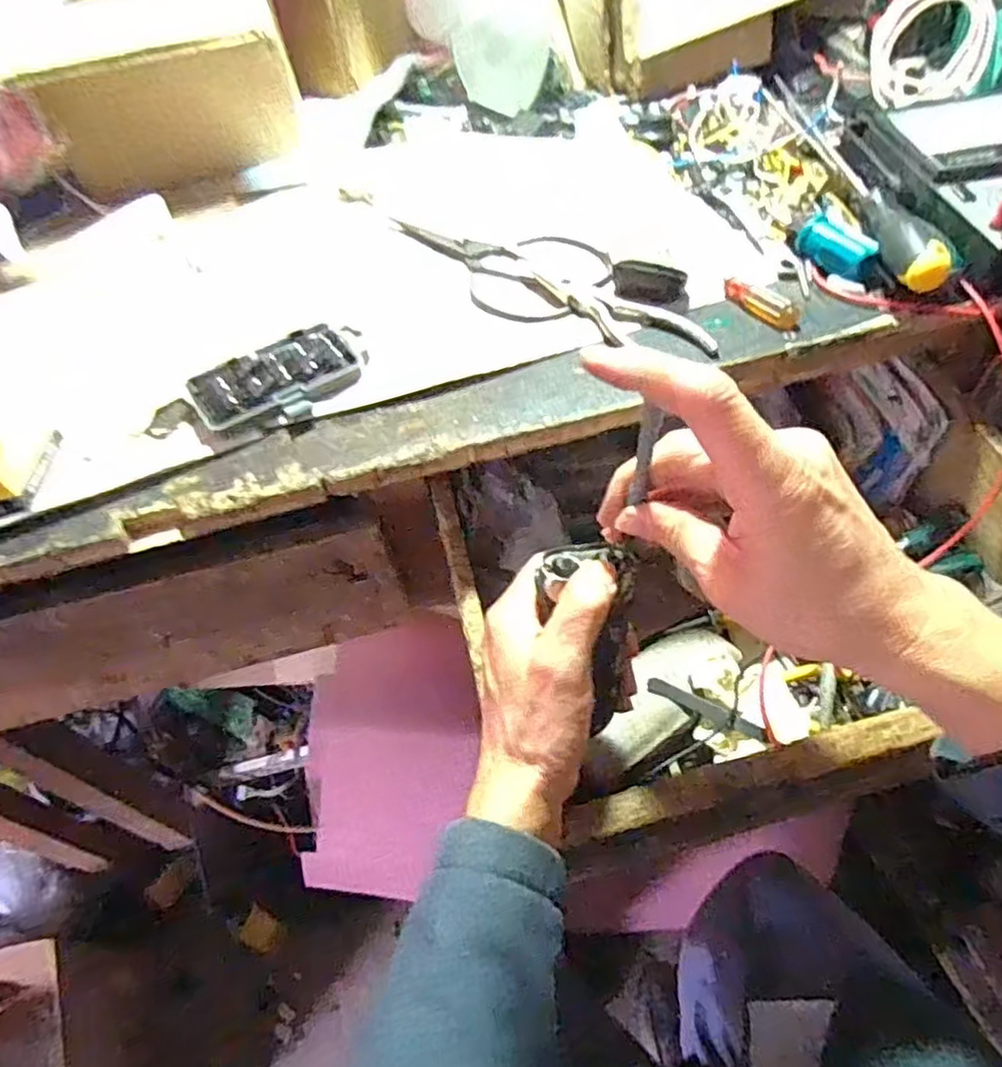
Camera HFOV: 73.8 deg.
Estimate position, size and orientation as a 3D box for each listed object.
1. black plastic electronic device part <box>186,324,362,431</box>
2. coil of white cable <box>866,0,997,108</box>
[{"bbox_3d":[-0.143,-0.098,0.430,0.102,0.021,0.062,-32,56,-18],"label":"black plastic electronic device part"},{"bbox_3d":[0.350,-0.398,0.547,0.086,0.093,0.033,-10,4,29],"label":"coil of white cable"}]

